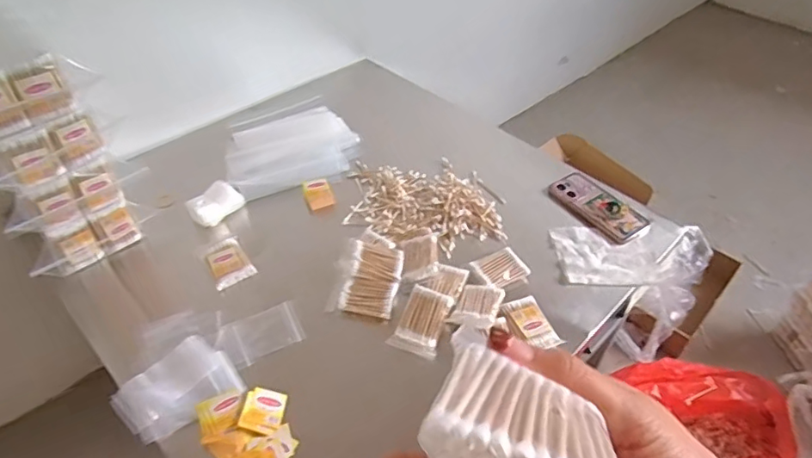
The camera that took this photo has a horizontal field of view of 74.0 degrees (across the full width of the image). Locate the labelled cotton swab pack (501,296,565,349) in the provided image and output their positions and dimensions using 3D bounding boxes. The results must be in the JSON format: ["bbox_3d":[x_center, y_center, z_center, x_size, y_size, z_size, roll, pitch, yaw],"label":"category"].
[{"bbox_3d":[0.172,0.126,0.736,0.049,0.018,0.080,-18,48,-20],"label":"labelled cotton swab pack"}]

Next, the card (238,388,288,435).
[{"bbox_3d":[-0.169,0.215,0.641,0.047,0.004,0.052,18,49,-12],"label":"card"}]

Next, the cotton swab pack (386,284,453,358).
[{"bbox_3d":[0.023,0.121,0.734,0.062,0.026,0.101,15,68,14],"label":"cotton swab pack"}]

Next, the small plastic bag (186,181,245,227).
[{"bbox_3d":[-0.309,-0.043,0.866,0.060,0.032,0.081,33,51,27],"label":"small plastic bag"}]

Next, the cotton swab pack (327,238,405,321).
[{"bbox_3d":[-0.052,0.069,0.771,0.085,0.016,0.113,13,60,0],"label":"cotton swab pack"}]

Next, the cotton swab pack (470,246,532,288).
[{"bbox_3d":[0.141,0.057,0.805,0.070,0.021,0.064,-22,49,-23],"label":"cotton swab pack"}]

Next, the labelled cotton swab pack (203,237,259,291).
[{"bbox_3d":[-0.262,0.048,0.799,0.057,0.021,0.077,-21,49,-23],"label":"labelled cotton swab pack"}]

